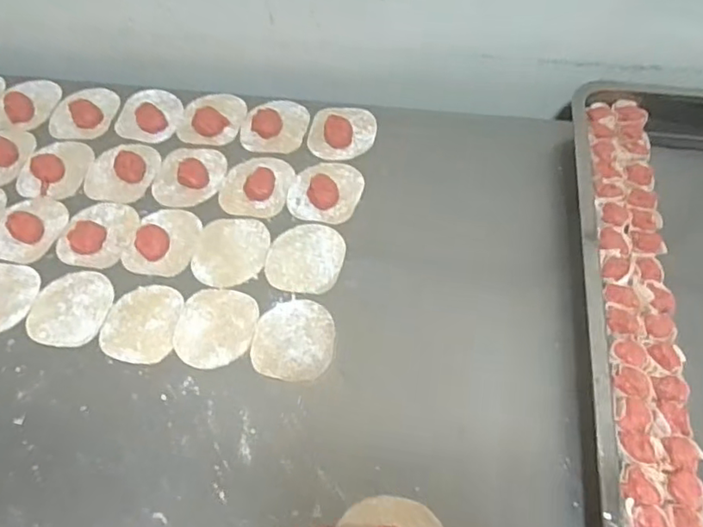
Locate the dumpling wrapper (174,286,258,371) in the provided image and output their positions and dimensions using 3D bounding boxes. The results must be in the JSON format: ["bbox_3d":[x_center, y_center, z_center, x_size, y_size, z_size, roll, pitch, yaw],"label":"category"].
[{"bbox_3d":[-0.133,0.063,0.570,0.075,0.004,0.083,10,60,6],"label":"dumpling wrapper"}]

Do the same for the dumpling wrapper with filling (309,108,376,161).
[{"bbox_3d":[-0.011,-0.160,0.697,0.081,0.009,0.077,0,59,0],"label":"dumpling wrapper with filling"}]

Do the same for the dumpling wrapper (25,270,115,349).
[{"bbox_3d":[-0.284,0.045,0.587,0.078,0.004,0.083,0,59,0],"label":"dumpling wrapper"}]

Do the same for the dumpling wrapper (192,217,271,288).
[{"bbox_3d":[-0.129,-0.013,0.620,0.075,0.004,0.085,8,59,5],"label":"dumpling wrapper"}]

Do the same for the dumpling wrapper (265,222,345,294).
[{"bbox_3d":[-0.048,-0.006,0.613,0.078,0.004,0.085,6,59,4],"label":"dumpling wrapper"}]

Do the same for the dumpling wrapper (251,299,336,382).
[{"bbox_3d":[-0.055,0.072,0.562,0.075,0.004,0.082,10,60,6],"label":"dumpling wrapper"}]

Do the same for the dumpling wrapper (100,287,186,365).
[{"bbox_3d":[-0.207,0.057,0.573,0.073,0.004,0.082,8,59,5],"label":"dumpling wrapper"}]

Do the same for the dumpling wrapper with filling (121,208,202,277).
[{"bbox_3d":[-0.200,-0.025,0.617,0.070,0.009,0.083,13,60,8],"label":"dumpling wrapper with filling"}]

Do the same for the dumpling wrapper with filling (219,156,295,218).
[{"bbox_3d":[-0.108,-0.093,0.659,0.077,0.012,0.086,7,59,4],"label":"dumpling wrapper with filling"}]

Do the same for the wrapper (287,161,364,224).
[{"bbox_3d":[-0.030,-0.084,0.652,0.076,0.014,0.084,20,61,12],"label":"wrapper"}]

